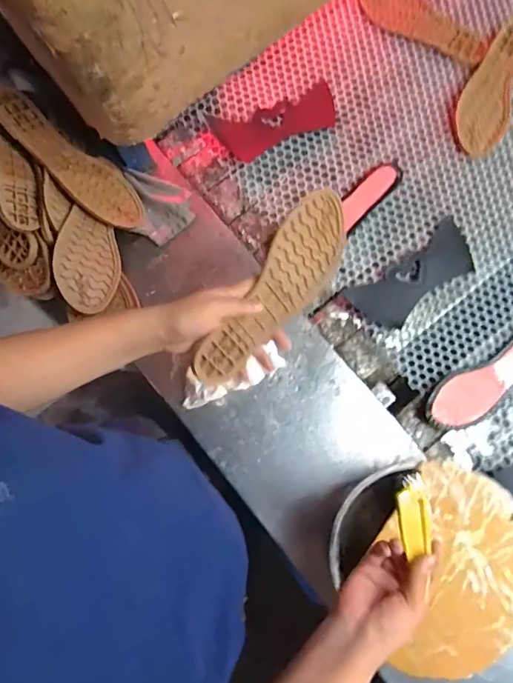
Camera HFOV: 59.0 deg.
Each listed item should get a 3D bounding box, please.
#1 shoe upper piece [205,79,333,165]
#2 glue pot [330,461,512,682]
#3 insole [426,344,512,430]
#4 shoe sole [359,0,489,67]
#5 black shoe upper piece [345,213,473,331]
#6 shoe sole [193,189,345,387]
[{"bbox_3d":[0.032,-0.362,0.751,0.204,0.006,0.092,-17,80,-2],"label":"shoe upper piece"},{"bbox_3d":[0.221,0.272,0.587,0.224,0.090,0.237,0,79,1],"label":"glue pot"},{"bbox_3d":[0.353,0.056,0.672,0.221,0.027,0.069,-31,81,-5],"label":"insole"},{"bbox_3d":[0.277,-0.542,0.770,0.237,0.018,0.090,40,82,7],"label":"shoe sole"},{"bbox_3d":[0.246,-0.100,0.707,0.205,0.011,0.088,-35,81,-6],"label":"black shoe upper piece"},{"bbox_3d":[0.023,-0.051,0.494,0.085,0.012,0.239,38,86,-33],"label":"shoe sole"}]

